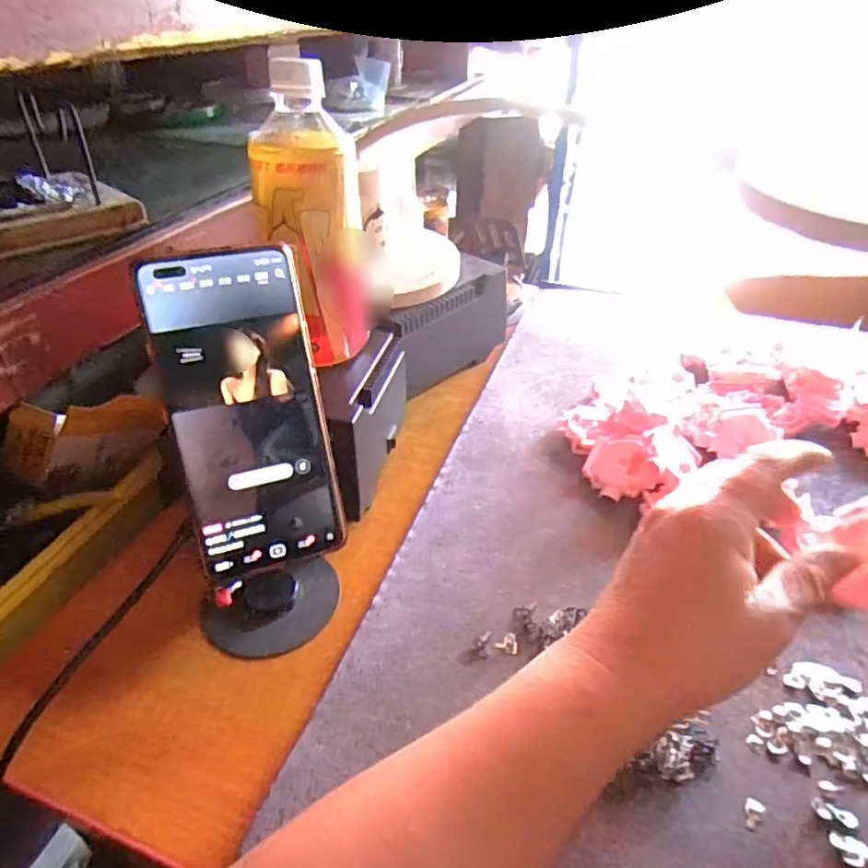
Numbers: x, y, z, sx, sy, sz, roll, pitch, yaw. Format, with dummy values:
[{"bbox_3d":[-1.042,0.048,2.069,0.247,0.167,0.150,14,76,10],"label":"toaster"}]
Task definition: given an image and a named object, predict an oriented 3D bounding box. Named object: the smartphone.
[{"bbox_3d":[-0.094,-0.009,0.312,0.073,0.163,0.008,-12,10,-17],"label":"smartphone"}]

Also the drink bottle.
[{"bbox_3d":[-0.077,-0.136,0.390,0.065,0.171,0.055,-7,38,-12],"label":"drink bottle"}]

